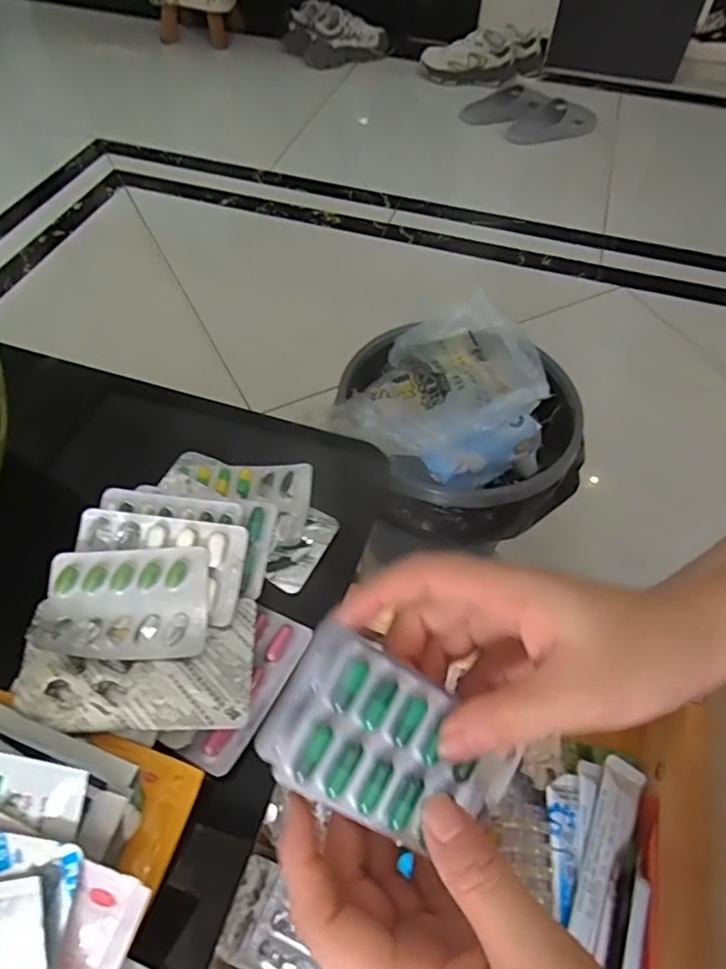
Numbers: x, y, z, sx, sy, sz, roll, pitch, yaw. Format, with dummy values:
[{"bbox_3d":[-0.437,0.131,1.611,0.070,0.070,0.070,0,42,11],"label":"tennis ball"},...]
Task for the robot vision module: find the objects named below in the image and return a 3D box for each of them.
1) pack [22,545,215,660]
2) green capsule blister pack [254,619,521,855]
[{"bbox_3d":[-0.120,0.057,0.300,0.081,0.009,0.054,1,68,-2],"label":"pack"},{"bbox_3d":[0.013,0.100,0.231,0.093,0.017,0.056,33,73,-9],"label":"green capsule blister pack"}]

